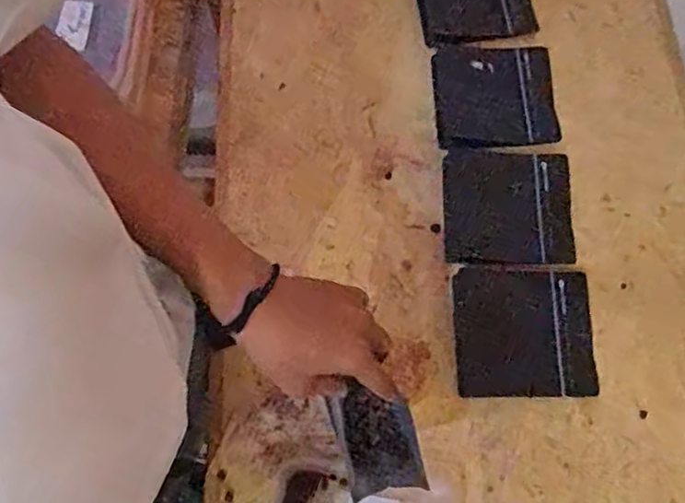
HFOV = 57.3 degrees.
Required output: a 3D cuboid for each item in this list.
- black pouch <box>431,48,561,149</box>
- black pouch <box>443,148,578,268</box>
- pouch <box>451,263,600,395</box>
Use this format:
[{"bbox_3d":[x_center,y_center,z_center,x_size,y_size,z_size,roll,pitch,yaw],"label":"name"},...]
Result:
[{"bbox_3d":[0.186,-0.191,0.771,0.143,0.006,0.135,0,72,1],"label":"black pouch"},{"bbox_3d":[0.190,-0.051,0.721,0.139,0.009,0.140,2,72,1],"label":"black pouch"},{"bbox_3d":[0.193,0.085,0.673,0.139,0.015,0.137,0,72,1],"label":"pouch"}]

